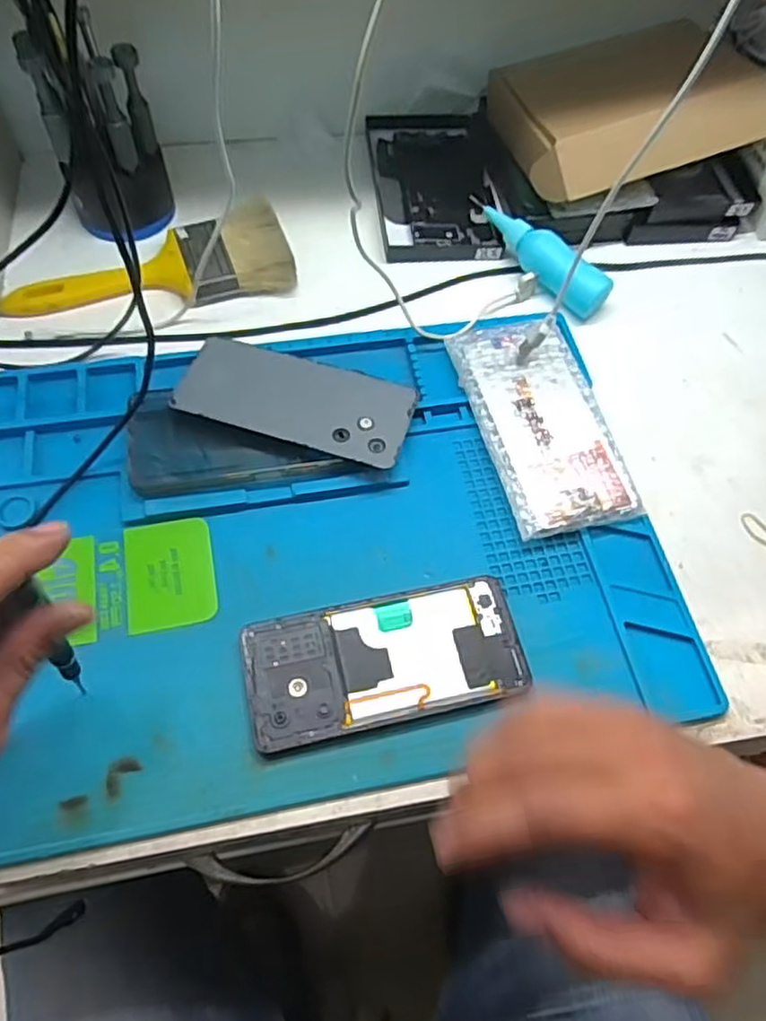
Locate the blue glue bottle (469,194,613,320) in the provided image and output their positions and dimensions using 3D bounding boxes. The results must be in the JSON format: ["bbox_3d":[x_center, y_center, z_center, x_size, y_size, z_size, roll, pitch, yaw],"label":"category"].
[{"bbox_3d":[0.120,-0.207,0.545,0.029,0.032,0.134,-40,71,-21],"label":"blue glue bottle"}]

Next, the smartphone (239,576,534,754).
[{"bbox_3d":[0.002,0.088,0.402,0.159,0.009,0.074,-11,63,-9],"label":"smartphone"}]

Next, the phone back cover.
[{"bbox_3d":[-0.060,-0.077,0.468,0.157,0.005,0.069,16,62,6],"label":"phone back cover"}]

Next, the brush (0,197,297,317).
[{"bbox_3d":[-0.181,-0.191,0.529,0.217,0.020,0.078,-11,63,-9],"label":"brush"}]

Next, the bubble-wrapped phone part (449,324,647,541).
[{"bbox_3d":[0.112,-0.062,0.481,0.088,0.018,0.166,-13,64,-10],"label":"bubble-wrapped phone part"}]

